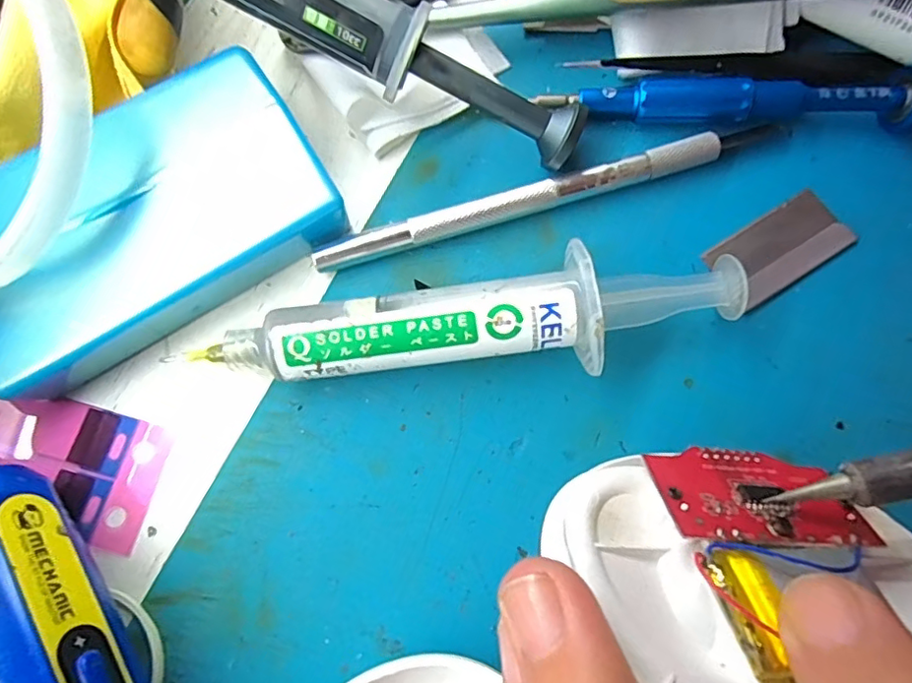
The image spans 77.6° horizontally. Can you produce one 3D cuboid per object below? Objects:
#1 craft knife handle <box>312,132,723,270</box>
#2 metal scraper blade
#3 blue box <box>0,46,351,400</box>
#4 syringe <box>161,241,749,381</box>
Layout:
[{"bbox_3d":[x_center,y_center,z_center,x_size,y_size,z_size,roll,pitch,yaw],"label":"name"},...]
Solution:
[{"bbox_3d":[0.017,-0.037,0.152,0.110,0.008,0.006,-17,77,-4],"label":"craft knife handle"},{"bbox_3d":[0.087,-0.025,0.151,0.036,0.004,0.019,-31,78,-7],"label":"metal scraper blade"},{"bbox_3d":[-0.075,-0.027,0.140,0.087,0.026,0.051,-32,78,-8],"label":"blue box"},{"bbox_3d":[0.006,-0.002,0.136,0.125,0.021,0.023,-10,76,-3],"label":"syringe"}]

